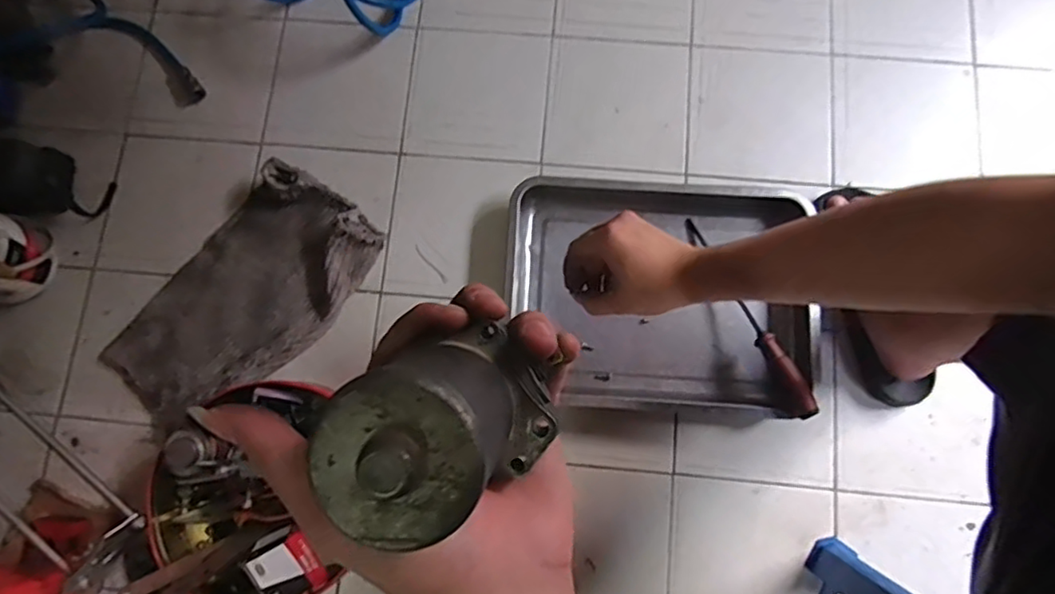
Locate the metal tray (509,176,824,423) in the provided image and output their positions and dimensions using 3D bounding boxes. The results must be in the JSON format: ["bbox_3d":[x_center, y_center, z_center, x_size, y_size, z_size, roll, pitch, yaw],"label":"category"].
[{"bbox_3d":[0.170,-0.008,0.779,0.378,0.049,0.297,3,79,1],"label":"metal tray"}]

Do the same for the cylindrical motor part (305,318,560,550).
[{"bbox_3d":[-0.026,0.039,0.195,0.044,0.085,0.051,-37,80,15],"label":"cylindrical motor part"}]

